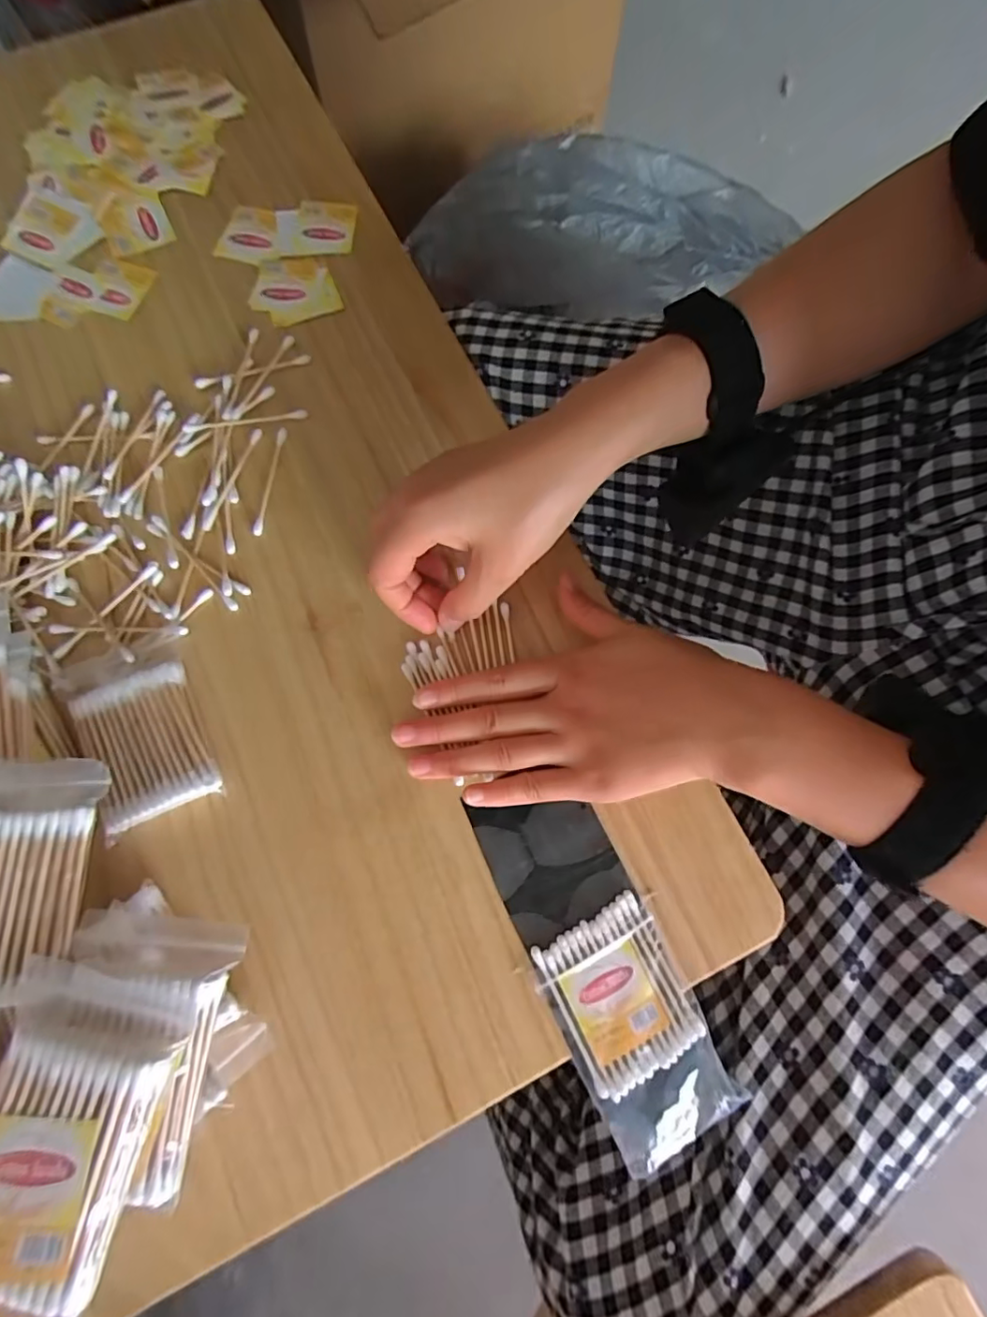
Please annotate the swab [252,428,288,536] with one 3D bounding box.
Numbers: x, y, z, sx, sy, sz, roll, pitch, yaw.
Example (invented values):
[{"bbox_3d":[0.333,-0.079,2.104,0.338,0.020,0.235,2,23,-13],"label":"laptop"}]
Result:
[{"bbox_3d":[-0.135,-0.108,0.338,0.008,0.004,0.072,7,74,0],"label":"swab"}]

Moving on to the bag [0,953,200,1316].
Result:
[{"bbox_3d":[-0.149,0.156,0.193,0.063,0.018,0.087,13,76,3],"label":"bag"}]

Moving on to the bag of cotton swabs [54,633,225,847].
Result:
[{"bbox_3d":[-0.183,0.034,0.289,0.059,0.013,0.095,-25,76,-9],"label":"bag of cotton swabs"}]

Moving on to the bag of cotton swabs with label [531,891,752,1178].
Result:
[{"bbox_3d":[0.066,0.174,0.266,0.061,0.009,0.102,-27,77,-9],"label":"bag of cotton swabs with label"}]

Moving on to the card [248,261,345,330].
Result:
[{"bbox_3d":[-0.138,-0.253,0.386,0.056,0.007,0.058,-20,76,-8],"label":"card"}]

